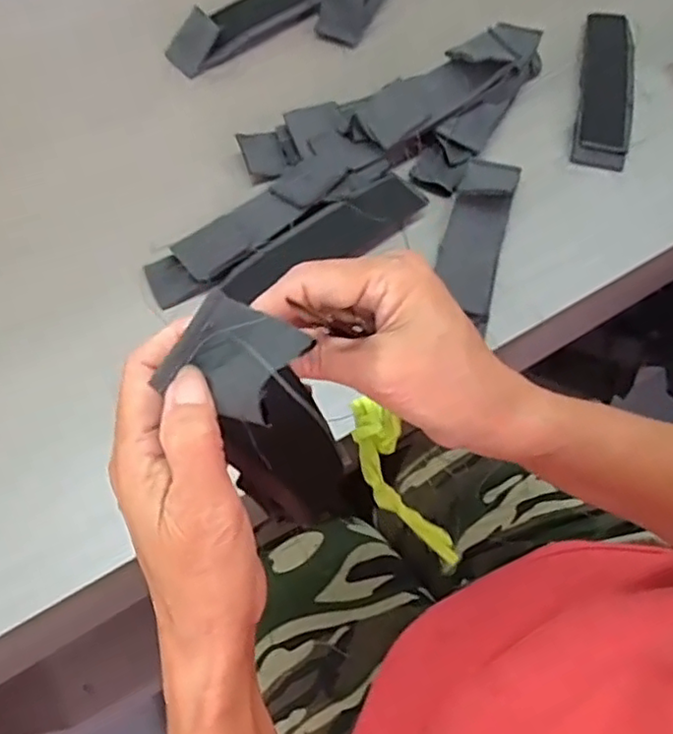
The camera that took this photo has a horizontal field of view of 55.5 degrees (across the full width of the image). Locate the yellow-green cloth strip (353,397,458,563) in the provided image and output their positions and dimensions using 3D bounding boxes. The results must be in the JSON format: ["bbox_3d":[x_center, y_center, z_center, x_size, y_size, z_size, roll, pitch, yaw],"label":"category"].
[{"bbox_3d":[0.035,0.067,0.361,0.030,0.013,0.105,-28,92,-14],"label":"yellow-green cloth strip"}]

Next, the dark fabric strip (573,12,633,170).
[{"bbox_3d":[0.256,-0.269,0.608,0.048,0.014,0.195,12,63,5],"label":"dark fabric strip"}]

